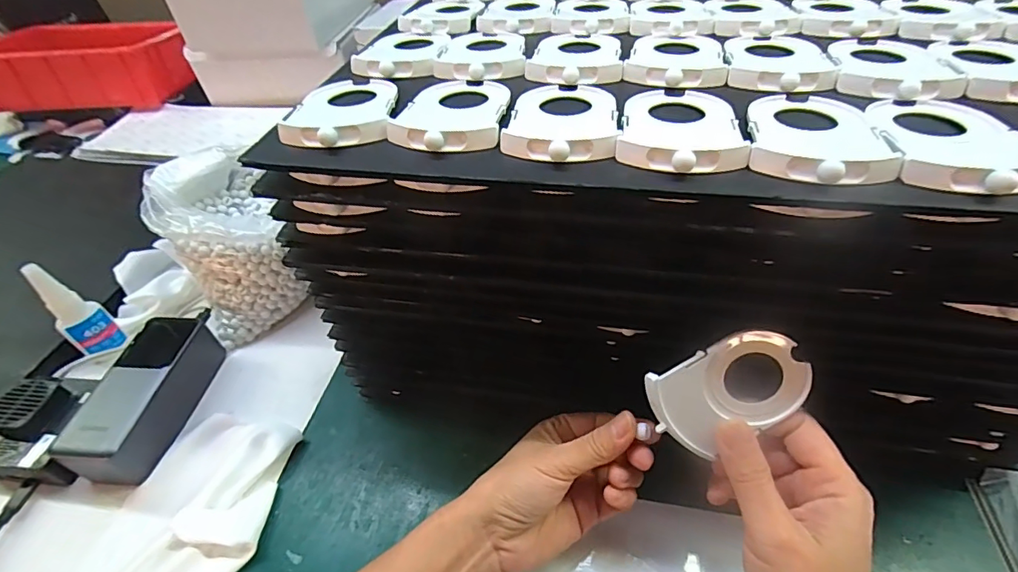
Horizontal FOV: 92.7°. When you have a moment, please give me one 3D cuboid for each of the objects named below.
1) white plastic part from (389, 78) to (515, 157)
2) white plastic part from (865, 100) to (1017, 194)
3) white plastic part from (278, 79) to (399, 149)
[{"bbox_3d":[-0.030,-0.101,0.274,0.059,0.011,0.085,3,47,8],"label":"white plastic part"},{"bbox_3d":[0.201,-0.069,0.221,0.059,0.008,0.081,4,47,8],"label":"white plastic part"},{"bbox_3d":[-0.097,-0.105,0.282,0.060,0.010,0.082,-6,46,-1],"label":"white plastic part"}]

